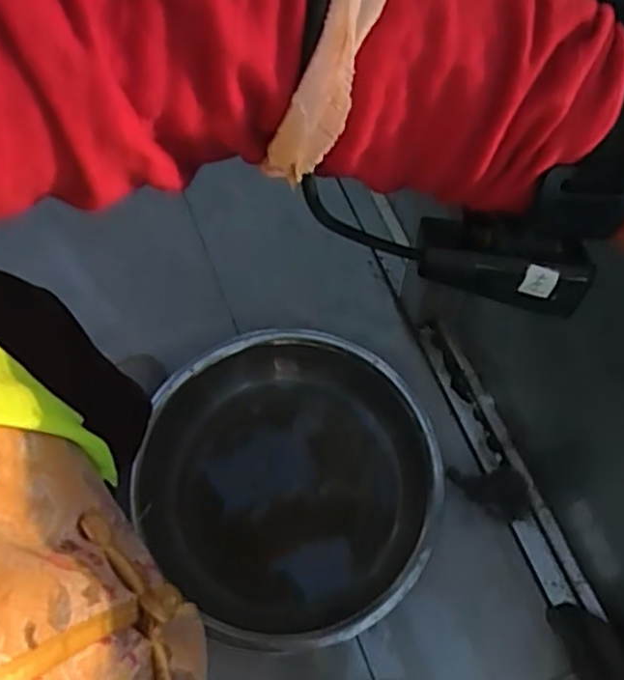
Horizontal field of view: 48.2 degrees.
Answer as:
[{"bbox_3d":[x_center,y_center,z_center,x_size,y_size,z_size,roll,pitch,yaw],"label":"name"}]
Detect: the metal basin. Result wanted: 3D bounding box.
[{"bbox_3d":[-0.022,0.161,0.788,0.306,0.093,0.332,0,69,1],"label":"metal basin"}]

